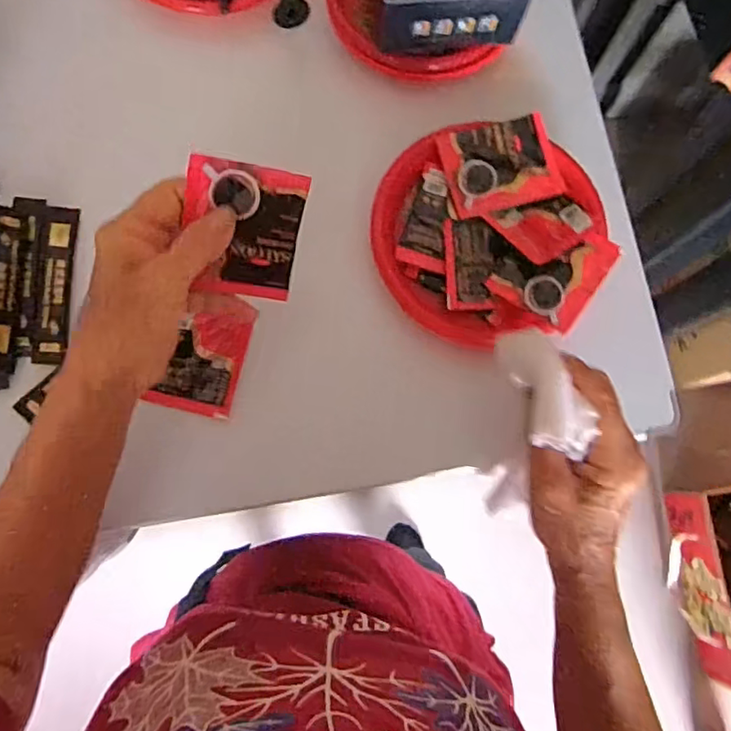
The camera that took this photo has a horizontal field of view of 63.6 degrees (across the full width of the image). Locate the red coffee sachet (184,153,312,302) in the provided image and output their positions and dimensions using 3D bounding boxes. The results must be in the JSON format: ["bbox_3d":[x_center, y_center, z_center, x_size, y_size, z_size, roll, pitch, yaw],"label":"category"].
[{"bbox_3d":[-0.069,-0.075,0.336,0.063,0.007,0.076,6,122,-17],"label":"red coffee sachet"}]

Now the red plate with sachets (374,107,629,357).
[{"bbox_3d":[0.090,-0.096,0.420,0.159,0.030,0.153,0,79,-1],"label":"red plate with sachets"}]

